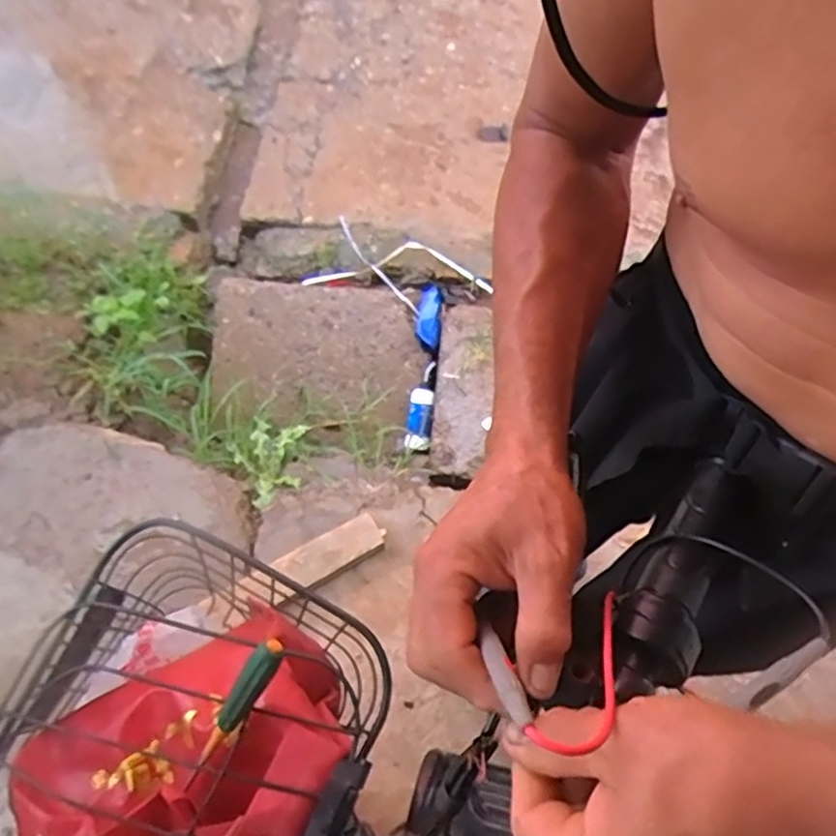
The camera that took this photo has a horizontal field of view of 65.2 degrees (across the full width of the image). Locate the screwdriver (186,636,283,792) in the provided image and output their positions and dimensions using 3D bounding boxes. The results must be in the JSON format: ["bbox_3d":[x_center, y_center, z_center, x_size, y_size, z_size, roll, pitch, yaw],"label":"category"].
[{"bbox_3d":[-0.151,0.240,0.533,0.023,0.019,0.147,35,103,13],"label":"screwdriver"}]

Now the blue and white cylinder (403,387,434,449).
[{"bbox_3d":[0.003,0.000,1.714,0.068,0.055,0.173,7,67,1],"label":"blue and white cylinder"}]

